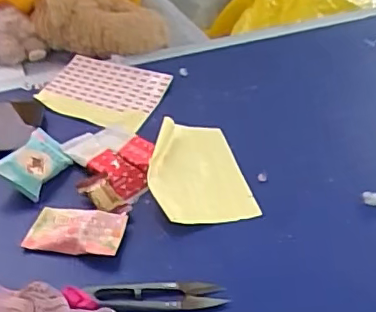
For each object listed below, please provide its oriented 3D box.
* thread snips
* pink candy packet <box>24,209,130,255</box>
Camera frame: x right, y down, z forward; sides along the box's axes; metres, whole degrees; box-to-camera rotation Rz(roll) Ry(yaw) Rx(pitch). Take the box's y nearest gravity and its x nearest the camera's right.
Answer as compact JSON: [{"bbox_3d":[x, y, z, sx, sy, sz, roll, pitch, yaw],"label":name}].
[{"bbox_3d":[-0.025,0.102,0.412,0.102,0.011,0.022,-1,41,-3],"label":"thread snips"},{"bbox_3d":[-0.090,0.060,0.448,0.076,0.017,0.041,5,41,4],"label":"pink candy packet"}]

